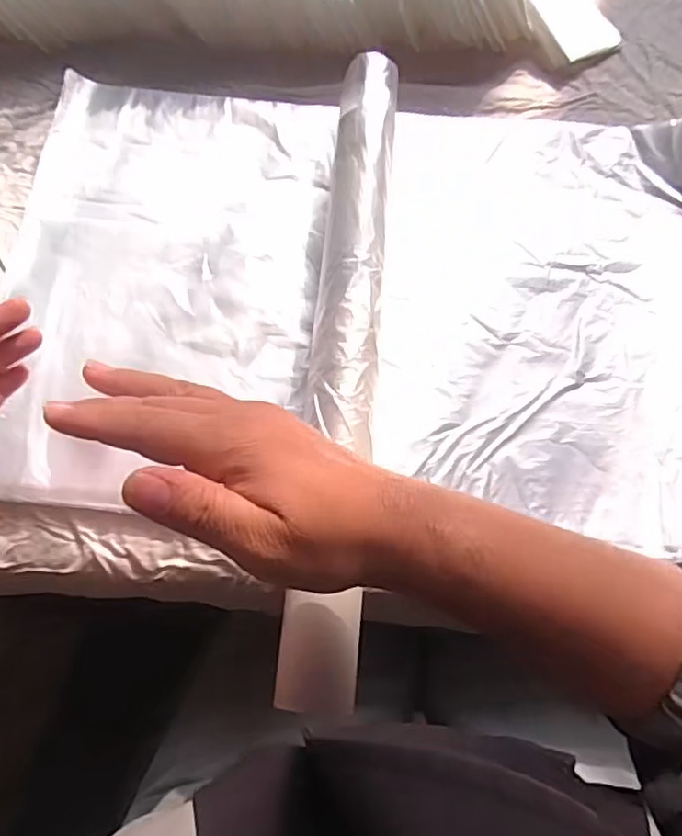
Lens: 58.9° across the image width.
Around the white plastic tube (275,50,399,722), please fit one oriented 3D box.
[{"bbox_3d":[0.003,-0.047,0.361,0.038,0.043,0.400,5,70,0],"label":"white plastic tube"}]

